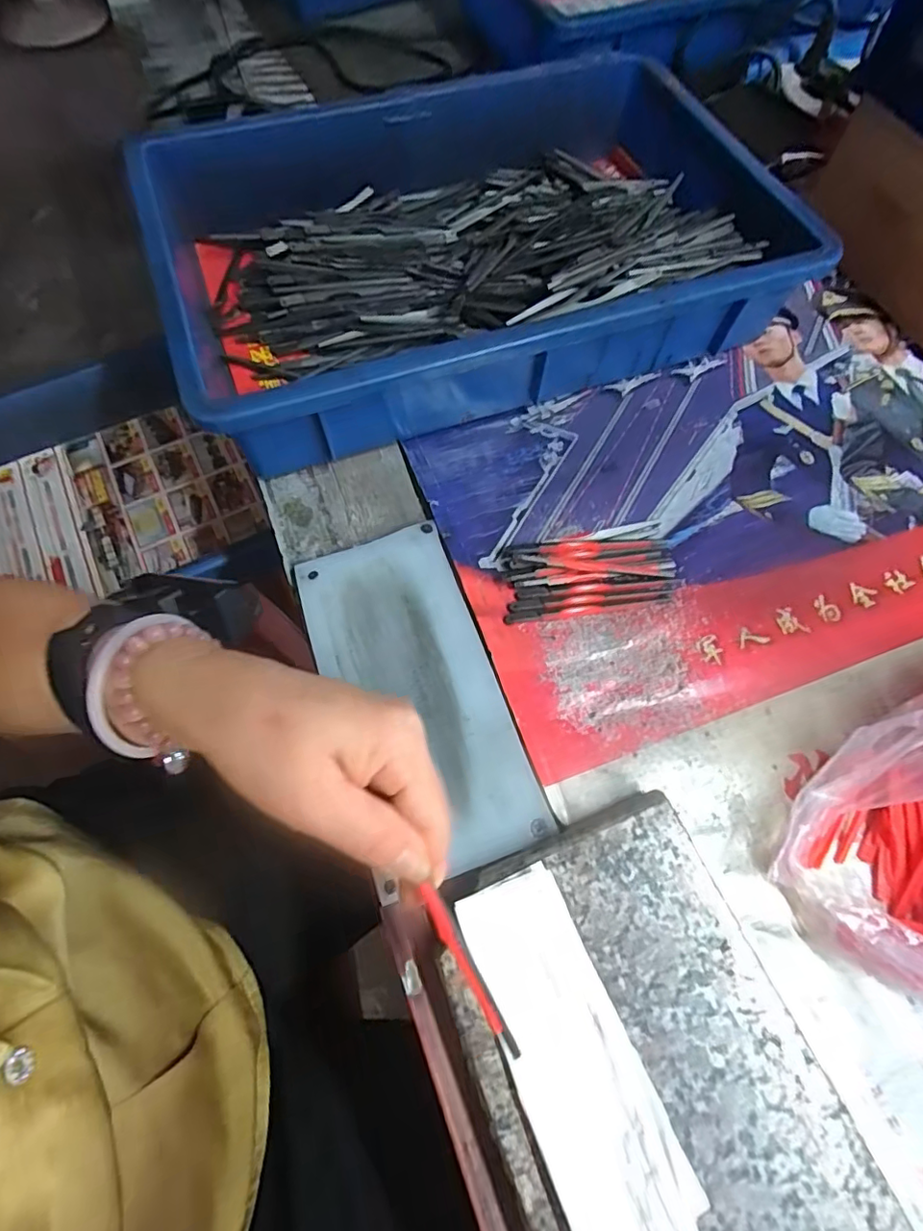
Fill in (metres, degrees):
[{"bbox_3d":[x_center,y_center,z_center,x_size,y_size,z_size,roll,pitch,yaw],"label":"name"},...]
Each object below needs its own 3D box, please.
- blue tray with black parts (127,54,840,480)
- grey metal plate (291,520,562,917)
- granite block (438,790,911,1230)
[{"bbox_3d":[0.011,-0.279,0.409,0.436,0.076,0.289,-19,68,-9],"label":"blue tray with black parts"},{"bbox_3d":[-0.027,0.040,0.308,0.093,0.009,0.196,-19,68,-9],"label":"grey metal plate"},{"bbox_3d":[0.088,0.215,0.224,0.131,0.027,0.244,-22,69,-10],"label":"granite block"}]

